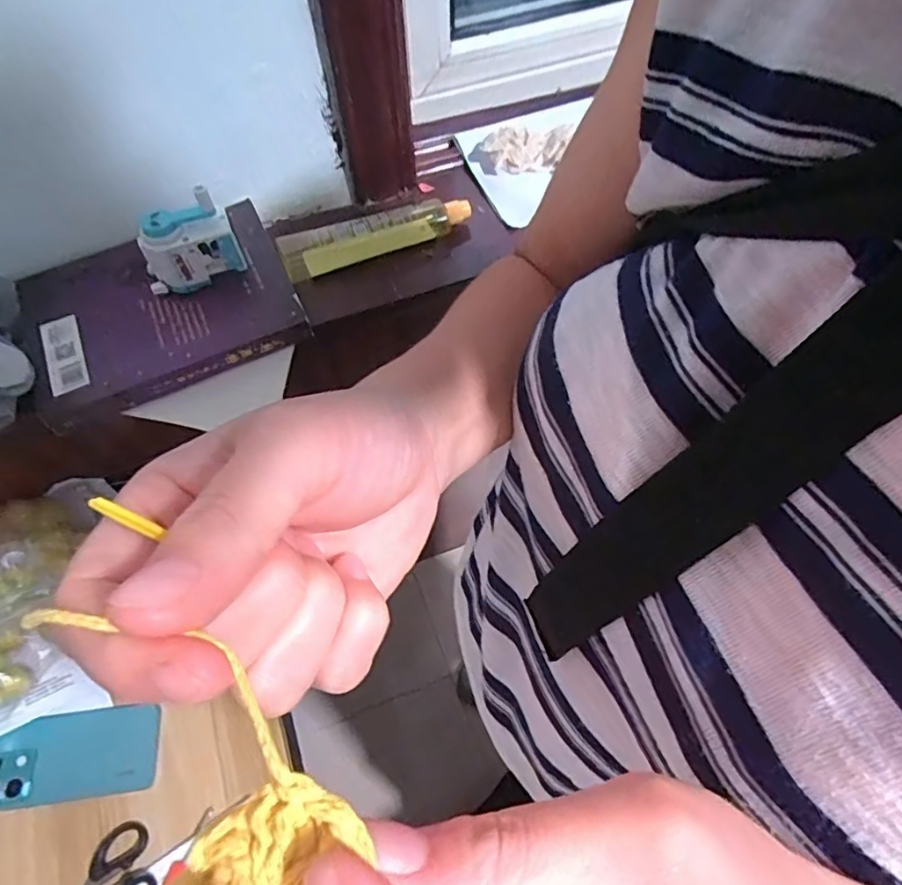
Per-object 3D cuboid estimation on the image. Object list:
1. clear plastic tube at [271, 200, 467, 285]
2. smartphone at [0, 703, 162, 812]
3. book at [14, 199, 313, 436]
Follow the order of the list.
[{"bbox_3d":[-0.076,-0.215,0.591,0.196,0.031,0.037,-23,65,-11],"label":"clear plastic tube"},{"bbox_3d":[-0.368,0.301,0.555,0.161,0.015,0.076,-7,63,-3],"label":"smartphone"},{"bbox_3d":[-0.276,-0.129,0.547,0.238,0.033,0.168,-23,65,-11],"label":"book"}]

